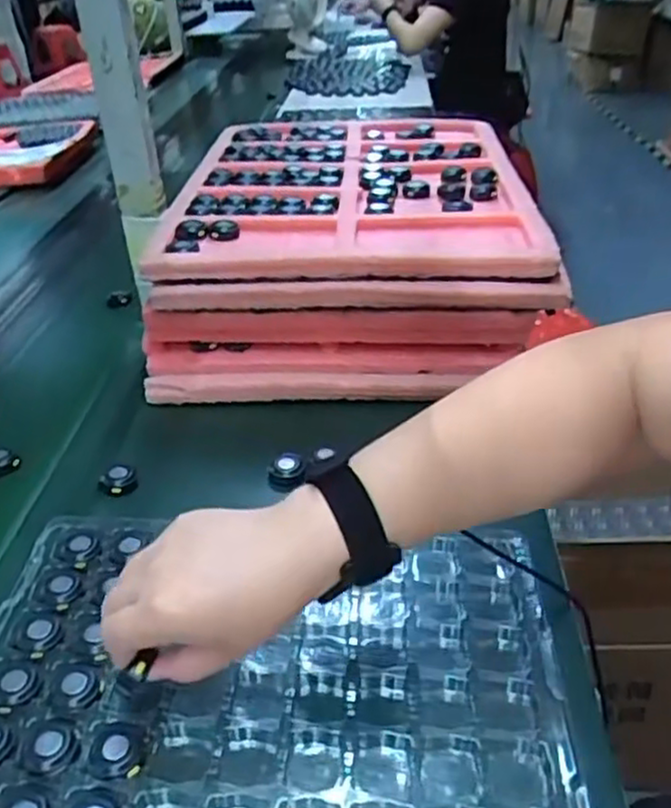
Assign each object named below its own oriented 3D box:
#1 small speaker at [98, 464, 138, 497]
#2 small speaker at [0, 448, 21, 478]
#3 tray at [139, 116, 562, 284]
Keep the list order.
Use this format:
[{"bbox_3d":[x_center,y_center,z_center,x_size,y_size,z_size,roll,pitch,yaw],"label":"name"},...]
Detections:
[{"bbox_3d":[-0.177,0.065,0.581,0.029,0.021,0.022,-15,35,-17],"label":"small speaker"},{"bbox_3d":[-0.290,0.051,0.621,0.029,0.016,0.024,-22,38,-25],"label":"small speaker"},{"bbox_3d":[0.018,-0.258,0.825,0.364,0.028,0.496,0,33,3],"label":"tray"}]

